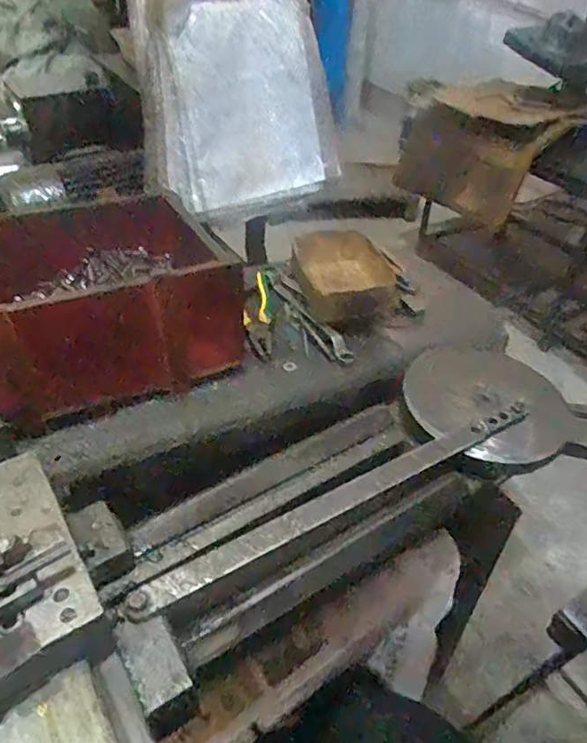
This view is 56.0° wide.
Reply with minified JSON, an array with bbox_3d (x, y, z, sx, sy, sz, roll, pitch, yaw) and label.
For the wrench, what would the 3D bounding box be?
[{"bbox_3d":[0.019,-0.091,0.837,0.027,0.017,0.248,-18,44,-22],"label":"wrench"}]

